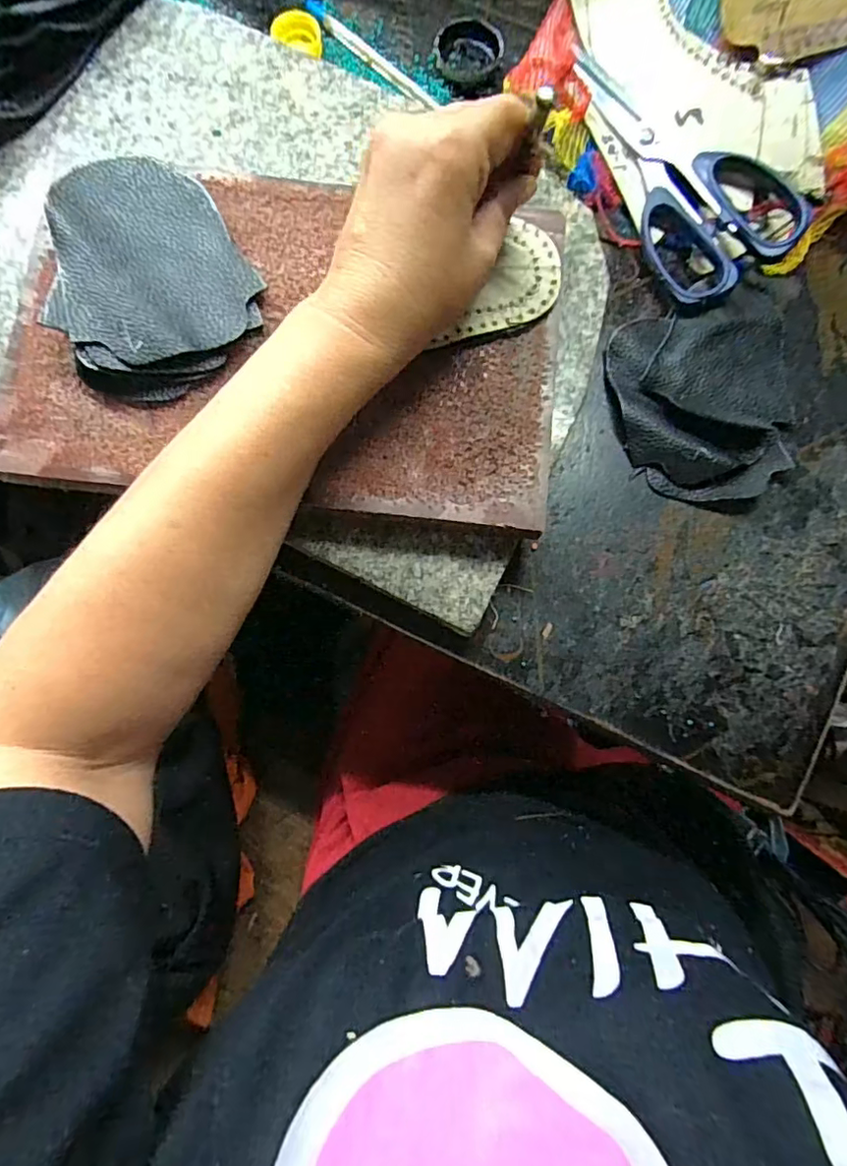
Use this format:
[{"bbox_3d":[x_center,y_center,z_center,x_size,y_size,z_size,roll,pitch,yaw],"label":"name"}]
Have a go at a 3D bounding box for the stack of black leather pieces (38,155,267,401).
[{"bbox_3d":[-0.141,-0.156,0.279,0.094,0.017,0.119,-32,85,-6],"label":"stack of black leather pieces"}]

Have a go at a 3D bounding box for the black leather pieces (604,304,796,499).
[{"bbox_3d":[0.164,-0.107,0.325,0.105,0.015,0.114,-1,83,-2],"label":"black leather pieces"}]

